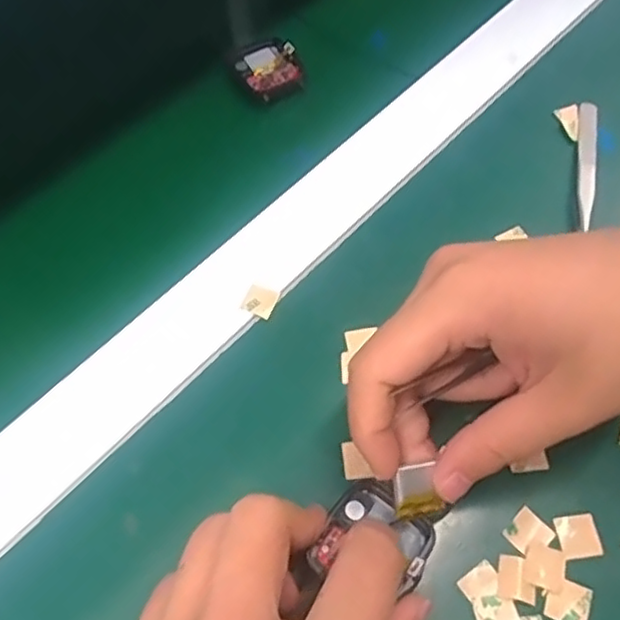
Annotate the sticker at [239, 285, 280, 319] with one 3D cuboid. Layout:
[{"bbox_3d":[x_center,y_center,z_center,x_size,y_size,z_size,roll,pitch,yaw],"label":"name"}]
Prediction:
[{"bbox_3d":[-0.023,-0.004,0.300,0.014,0.004,0.014,24,75,9],"label":"sticker"}]

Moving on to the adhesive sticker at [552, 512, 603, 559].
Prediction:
[{"bbox_3d":[0.103,0.086,0.250,0.015,0.004,0.016,-5,60,-1],"label":"adhesive sticker"}]

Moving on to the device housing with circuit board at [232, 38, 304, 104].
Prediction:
[{"bbox_3d":[-0.022,-0.140,0.377,0.036,0.006,0.046,-33,65,-17],"label":"device housing with circuit board"}]

